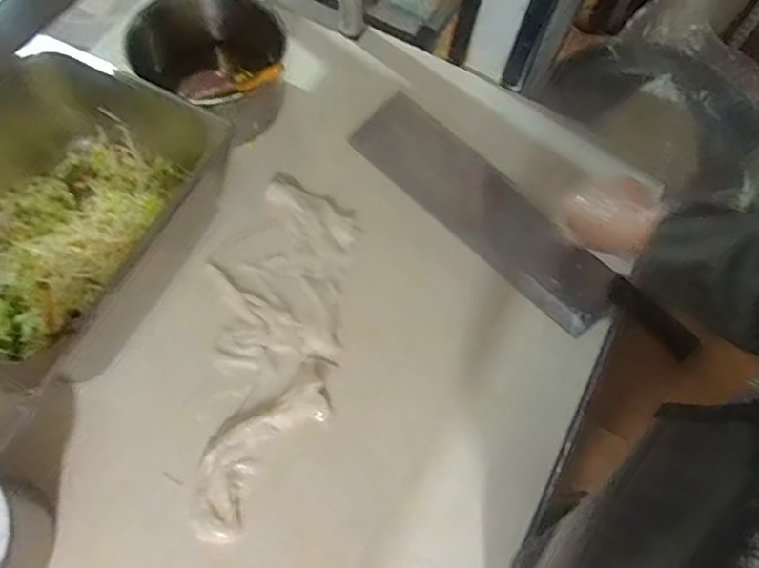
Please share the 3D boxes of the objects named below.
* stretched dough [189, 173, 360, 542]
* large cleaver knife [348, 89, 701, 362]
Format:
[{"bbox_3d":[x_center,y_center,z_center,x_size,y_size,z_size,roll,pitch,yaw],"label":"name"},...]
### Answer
[{"bbox_3d":[-0.123,0.061,0.664,0.148,0.020,0.408,8,66,-1],"label":"stretched dough"},{"bbox_3d":[0.169,-0.071,0.749,0.111,0.033,0.490,-41,75,-19],"label":"large cleaver knife"}]

